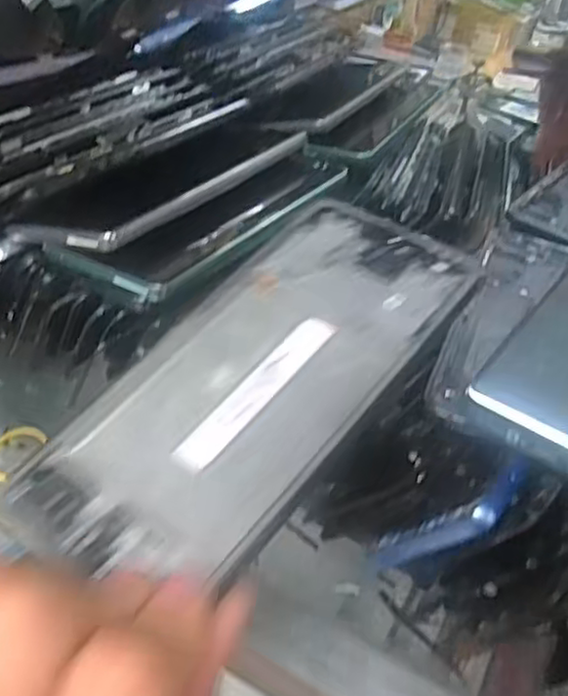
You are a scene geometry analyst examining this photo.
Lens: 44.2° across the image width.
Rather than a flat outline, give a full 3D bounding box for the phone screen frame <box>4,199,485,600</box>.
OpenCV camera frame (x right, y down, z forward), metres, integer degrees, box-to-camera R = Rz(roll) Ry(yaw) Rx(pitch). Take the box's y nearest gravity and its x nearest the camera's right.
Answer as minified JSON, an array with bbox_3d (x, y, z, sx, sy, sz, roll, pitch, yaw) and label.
[{"bbox_3d":[-0.007,0.009,0.221,0.076,0.007,0.156,33,63,28],"label":"phone screen frame"}]

